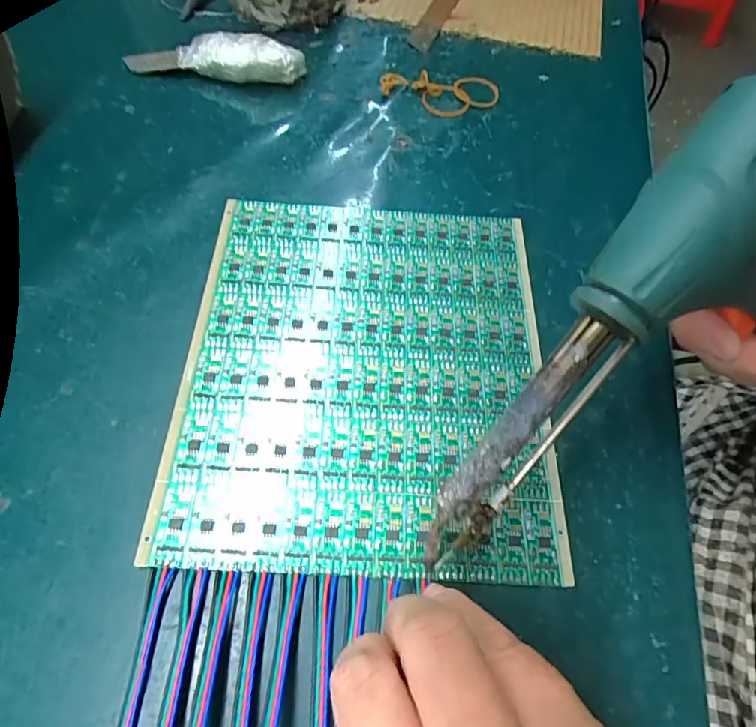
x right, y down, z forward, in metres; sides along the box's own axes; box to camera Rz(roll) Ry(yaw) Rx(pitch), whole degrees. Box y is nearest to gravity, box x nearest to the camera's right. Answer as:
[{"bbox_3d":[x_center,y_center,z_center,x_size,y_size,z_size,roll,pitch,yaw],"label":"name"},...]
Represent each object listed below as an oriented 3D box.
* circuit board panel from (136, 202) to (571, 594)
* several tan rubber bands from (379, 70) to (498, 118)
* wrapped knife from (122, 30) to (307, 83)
[{"bbox_3d":[-0.005,-0.004,0.243,0.163,0.004,0.191,3,60,-1],"label":"circuit board panel"},{"bbox_3d":[0.043,-0.185,0.346,0.080,0.010,0.039,1,60,-3],"label":"several tan rubber bands"},{"bbox_3d":[-0.107,-0.201,0.336,0.118,0.026,0.022,9,60,2],"label":"wrapped knife"}]

